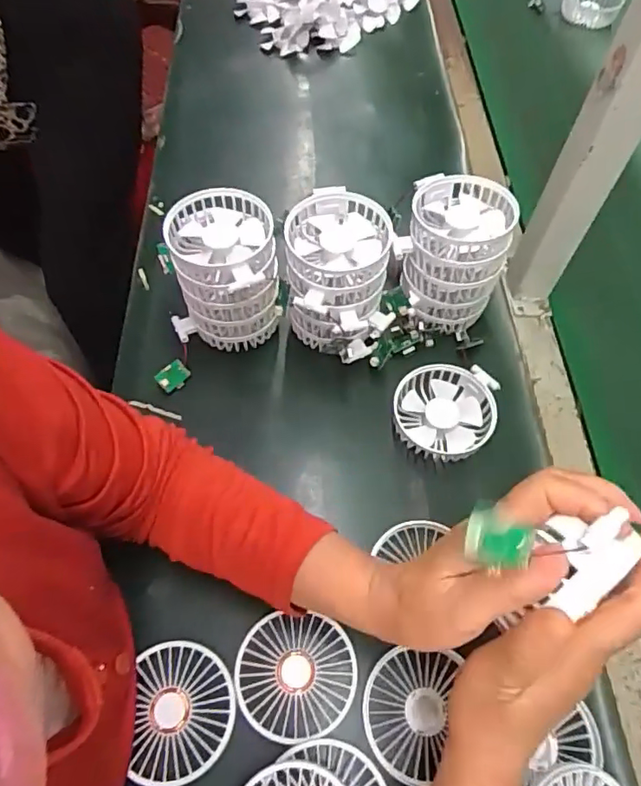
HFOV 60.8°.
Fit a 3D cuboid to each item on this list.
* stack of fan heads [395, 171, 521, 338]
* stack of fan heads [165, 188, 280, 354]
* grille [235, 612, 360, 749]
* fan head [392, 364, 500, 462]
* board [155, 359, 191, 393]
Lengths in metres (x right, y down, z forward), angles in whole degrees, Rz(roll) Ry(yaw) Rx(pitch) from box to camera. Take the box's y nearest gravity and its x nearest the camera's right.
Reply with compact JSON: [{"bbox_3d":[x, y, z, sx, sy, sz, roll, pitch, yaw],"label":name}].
[{"bbox_3d":[0.122,-0.134,0.526,0.095,0.112,0.102,9,61,3],"label":"stack of fan heads"},{"bbox_3d":[-0.090,-0.105,0.511,0.095,0.124,0.100,-3,62,-4],"label":"stack of fan heads"},{"bbox_3d":[-0.019,0.207,0.395,0.084,0.005,0.076,13,62,5],"label":"grille"},{"bbox_3d":[0.113,0.015,0.501,0.087,0.027,0.092,1,61,-2],"label":"fan head"},{"bbox_3d":[-0.141,-0.016,0.523,0.030,0.006,0.024,-44,98,-24],"label":"board"}]

